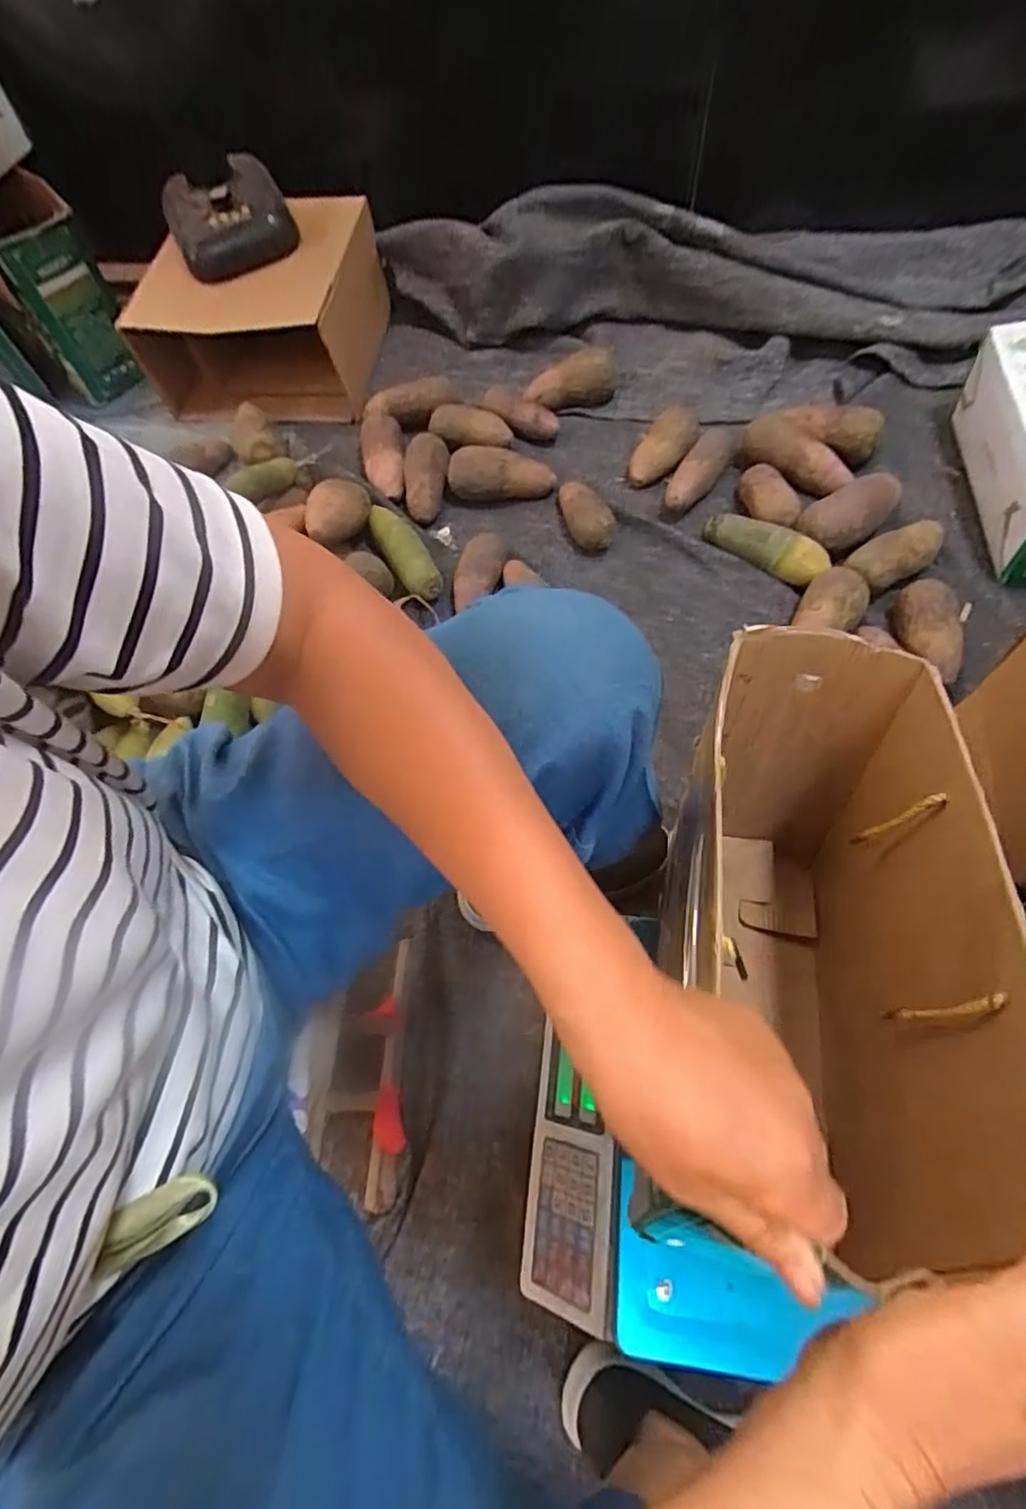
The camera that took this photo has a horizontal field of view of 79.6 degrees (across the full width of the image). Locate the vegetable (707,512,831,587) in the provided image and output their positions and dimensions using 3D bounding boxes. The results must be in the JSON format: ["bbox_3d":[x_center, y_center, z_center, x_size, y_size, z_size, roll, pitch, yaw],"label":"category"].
[{"bbox_3d":[0.355,-0.294,0.876,0.178,0.053,0.056,33,72,18],"label":"vegetable"}]

